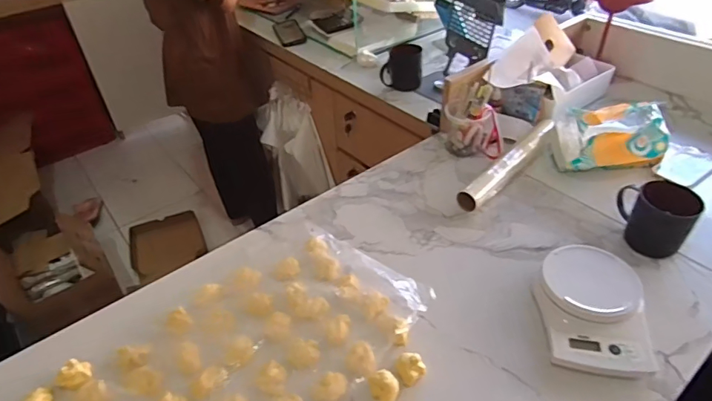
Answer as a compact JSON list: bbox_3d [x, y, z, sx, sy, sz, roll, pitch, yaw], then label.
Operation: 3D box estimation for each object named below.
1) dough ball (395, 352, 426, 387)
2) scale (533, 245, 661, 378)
[{"bbox_3d":[0.068,0.210,0.586,0.035,0.017,0.036,-1,39,1],"label":"dough ball"},{"bbox_3d":[0.321,0.143,0.628,0.141,0.045,0.183,10,40,13],"label":"scale"}]

